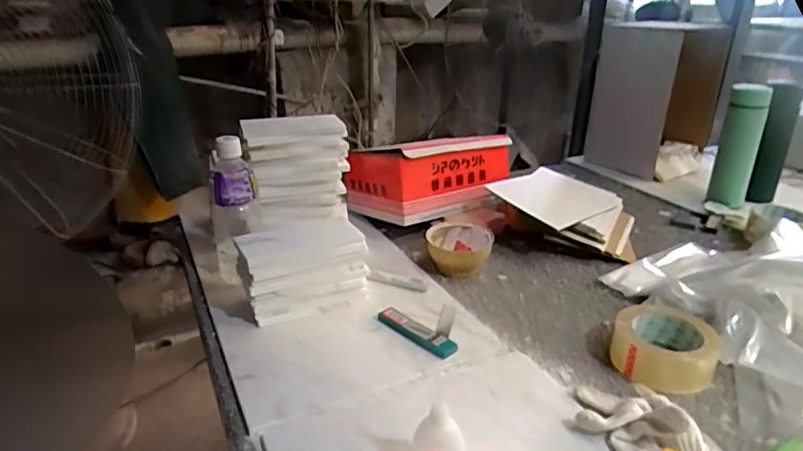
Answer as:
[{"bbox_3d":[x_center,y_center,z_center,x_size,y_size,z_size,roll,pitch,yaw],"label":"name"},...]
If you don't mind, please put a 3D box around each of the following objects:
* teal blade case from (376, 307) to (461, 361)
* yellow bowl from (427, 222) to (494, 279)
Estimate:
[{"bbox_3d":[0.019,0.127,0.654,0.028,0.011,0.112,-20,32,-40],"label":"teal blade case"},{"bbox_3d":[0.088,0.035,0.829,0.094,0.053,0.090,7,25,12],"label":"yellow bowl"}]

